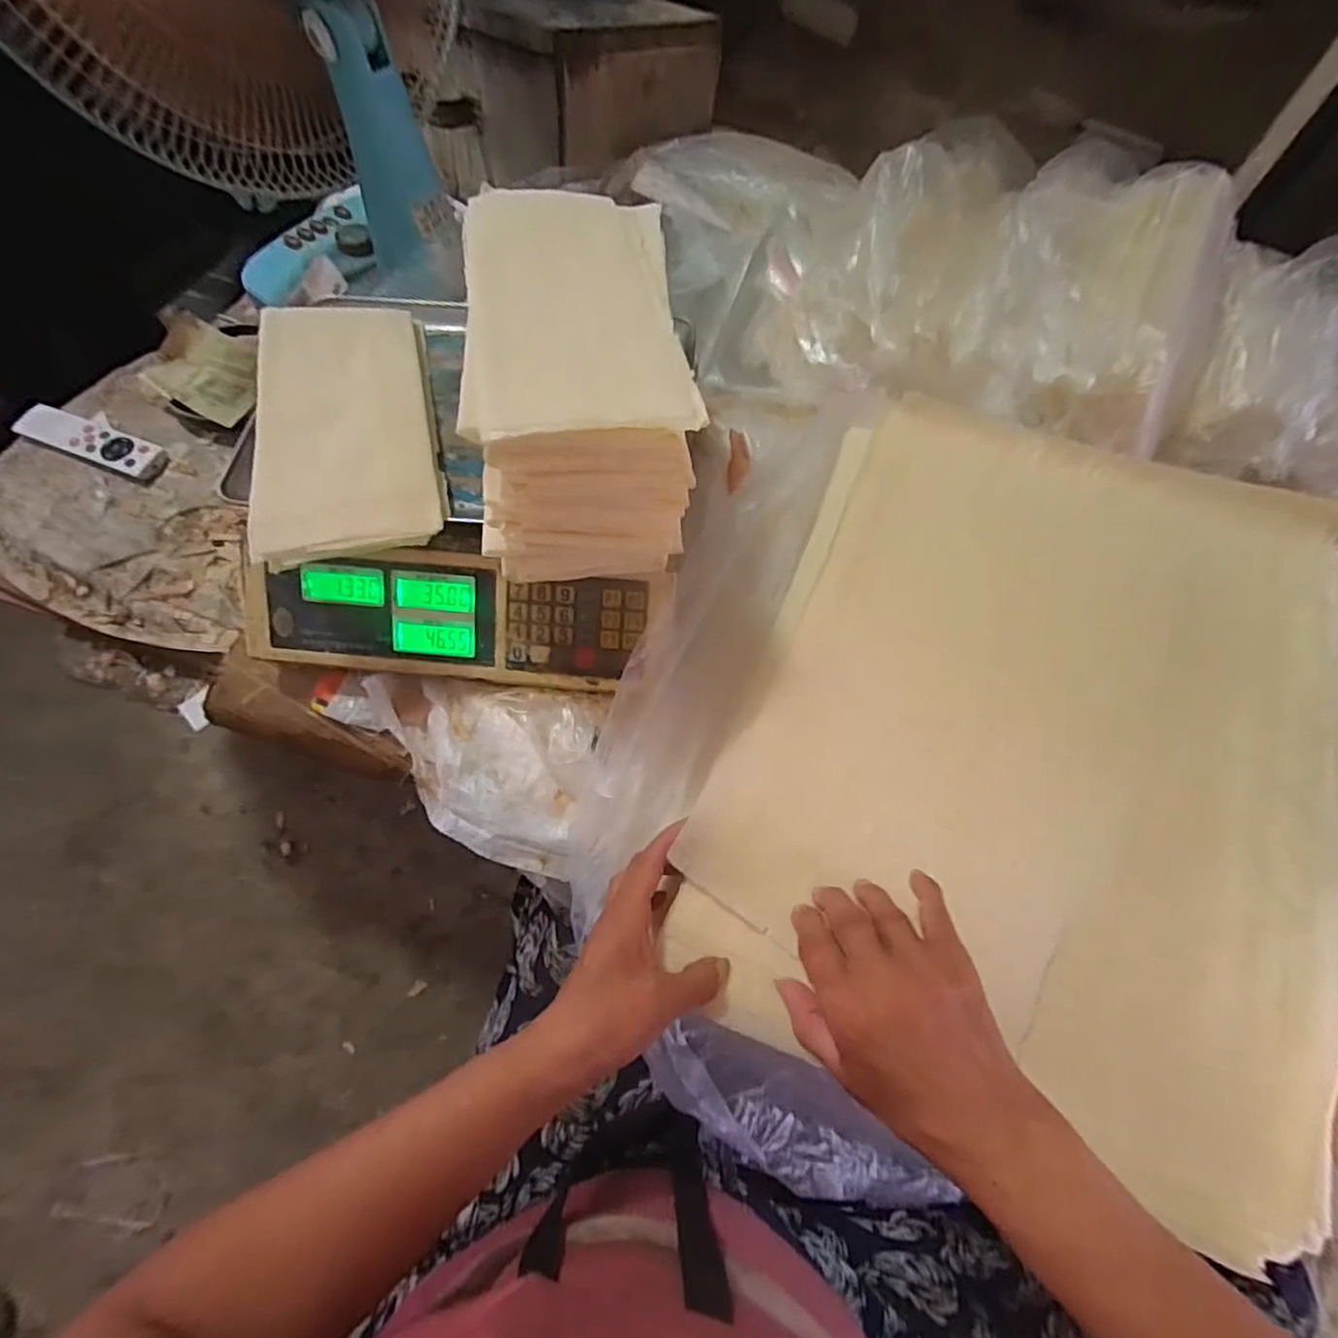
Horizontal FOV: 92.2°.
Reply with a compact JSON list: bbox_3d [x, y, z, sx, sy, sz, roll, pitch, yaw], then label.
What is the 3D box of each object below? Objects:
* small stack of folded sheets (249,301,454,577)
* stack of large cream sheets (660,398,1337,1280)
[{"bbox_3d":[-0.239,-0.182,0.476,0.123,0.024,0.231,-11,66,-8],"label":"small stack of folded sheets"},{"bbox_3d":[0.246,0.030,0.438,0.359,0.048,0.498,22,65,8],"label":"stack of large cream sheets"}]

